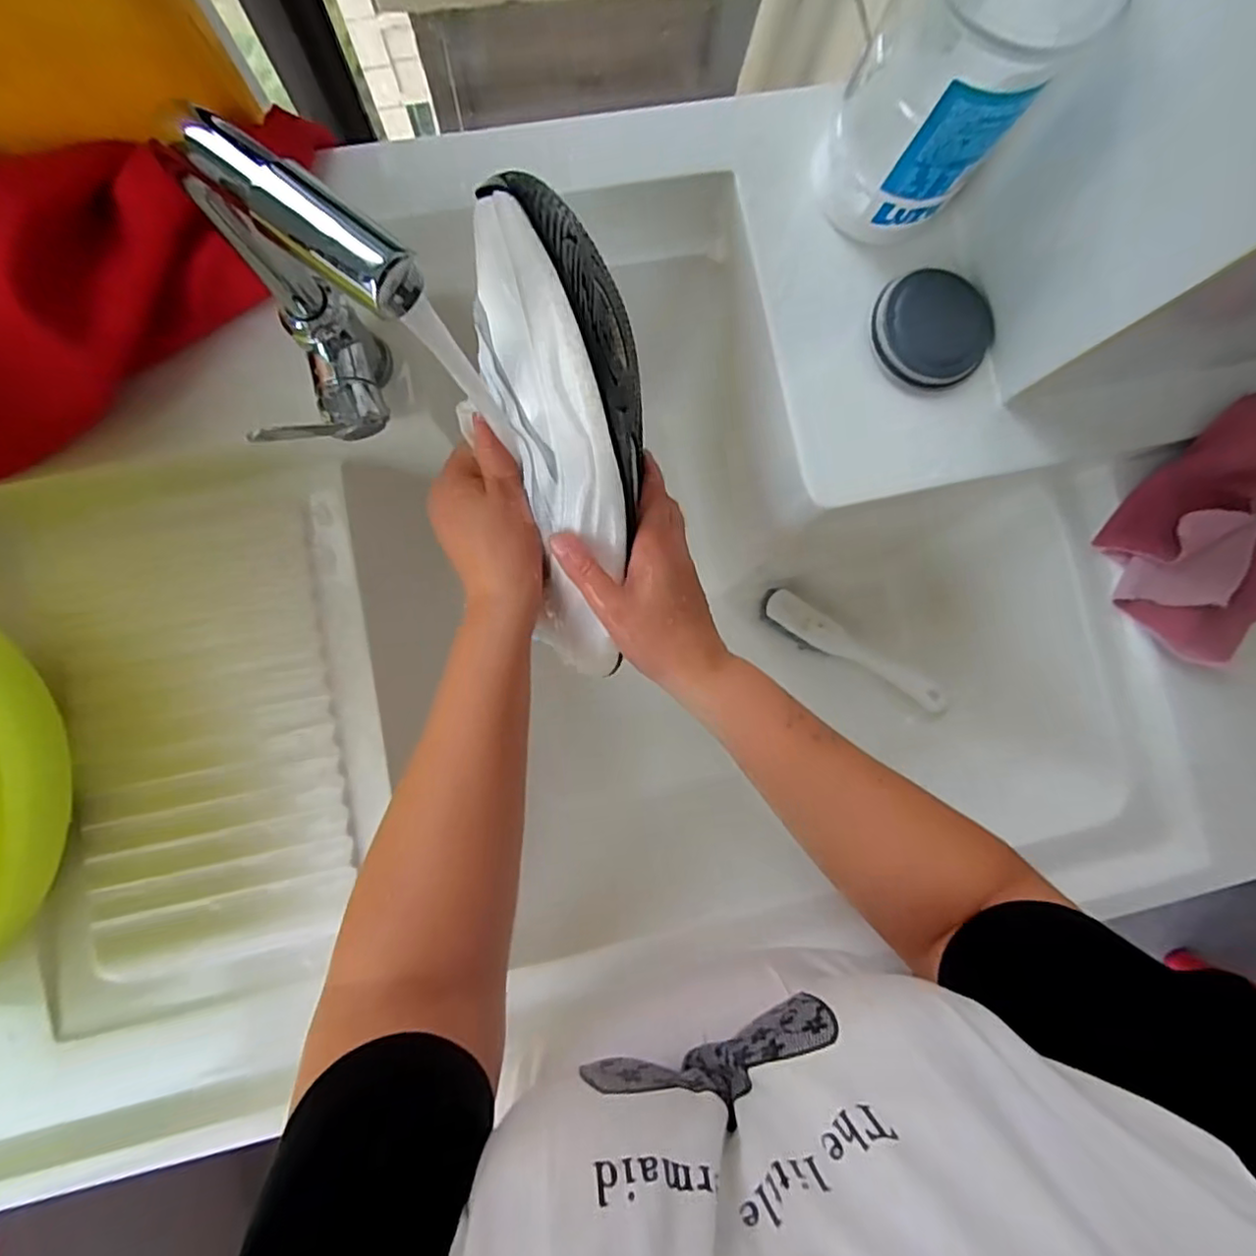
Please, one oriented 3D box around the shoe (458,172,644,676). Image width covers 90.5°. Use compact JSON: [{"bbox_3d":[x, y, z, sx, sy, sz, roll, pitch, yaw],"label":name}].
[{"bbox_3d":[-0.029,-0.092,0.363,0.085,0.082,0.271,-9,126,-5],"label":"shoe"}]

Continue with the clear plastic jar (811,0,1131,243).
[{"bbox_3d":[0.185,-0.315,0.366,0.092,0.148,0.088,0,87,-5],"label":"clear plastic jar"}]

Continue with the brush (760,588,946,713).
[{"bbox_3d":[0.231,0.024,0.650,0.203,0.056,0.044,36,85,-2],"label":"brush"}]

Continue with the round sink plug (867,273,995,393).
[{"bbox_3d":[0.207,-0.204,0.426,0.073,0.026,0.079,0,87,-5],"label":"round sink plug"}]

